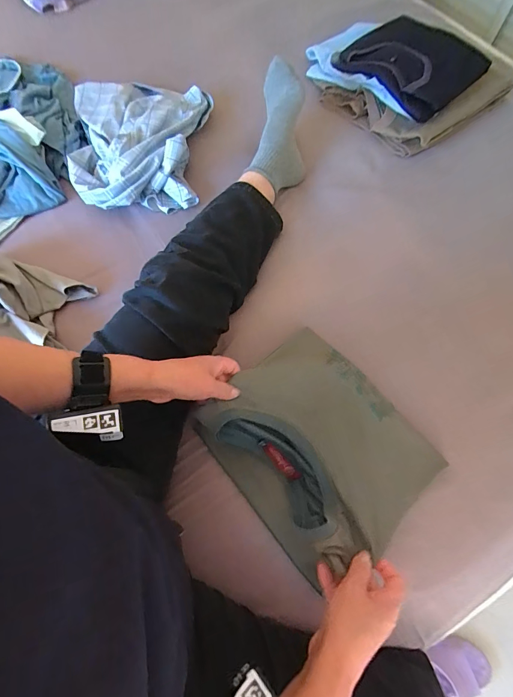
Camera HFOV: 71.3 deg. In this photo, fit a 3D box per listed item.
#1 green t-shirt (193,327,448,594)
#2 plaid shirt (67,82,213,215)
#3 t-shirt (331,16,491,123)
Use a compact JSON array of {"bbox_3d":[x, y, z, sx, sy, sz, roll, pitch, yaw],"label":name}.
[{"bbox_3d":[0.081,0.129,0.492,0.235,0.080,0.269,-39,74,-15],"label":"green t-shirt"},{"bbox_3d":[-0.241,-0.456,0.772,0.286,0.096,0.358,-5,68,-3],"label":"plaid shirt"},{"bbox_3d":[0.343,-0.660,0.813,0.233,0.056,0.287,-42,77,-7],"label":"t-shirt"}]

